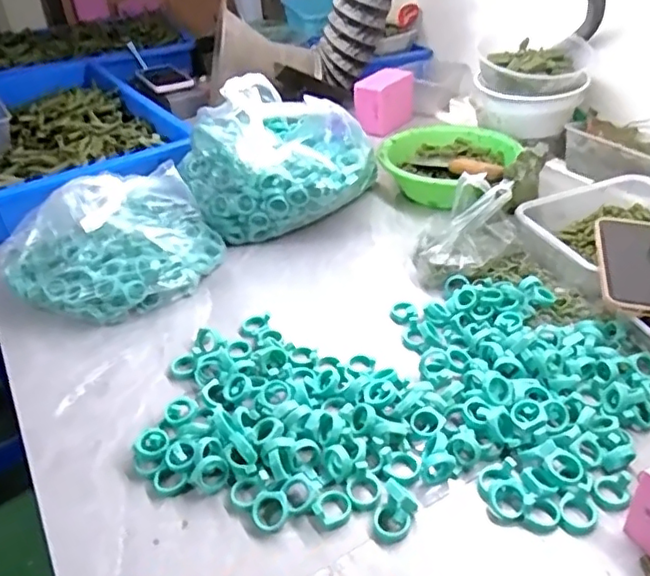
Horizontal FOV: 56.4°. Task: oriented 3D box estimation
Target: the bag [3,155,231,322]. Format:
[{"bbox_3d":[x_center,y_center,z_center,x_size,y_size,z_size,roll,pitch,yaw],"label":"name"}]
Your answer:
[{"bbox_3d":[-0.239,-0.053,0.694,0.238,0.108,0.148,-17,38,-19],"label":"bag"}]

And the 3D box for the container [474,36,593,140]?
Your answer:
[{"bbox_3d":[0.319,-0.312,0.938,0.155,0.095,0.155,10,38,18],"label":"container"}]

